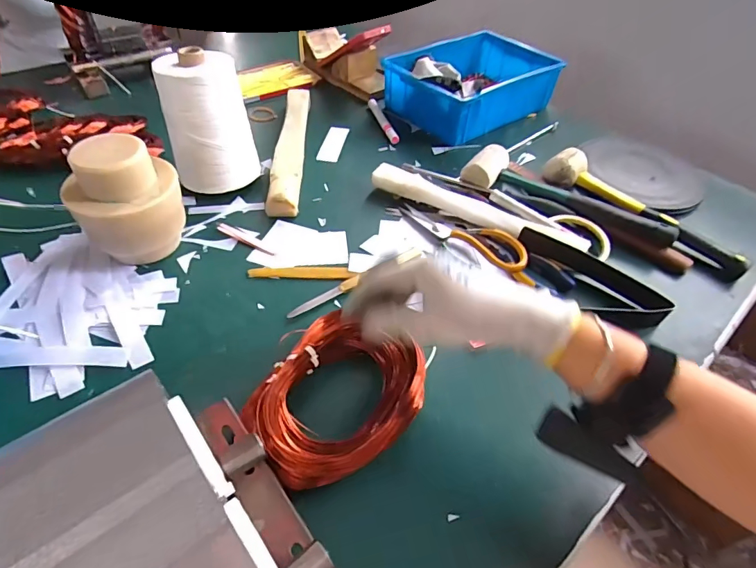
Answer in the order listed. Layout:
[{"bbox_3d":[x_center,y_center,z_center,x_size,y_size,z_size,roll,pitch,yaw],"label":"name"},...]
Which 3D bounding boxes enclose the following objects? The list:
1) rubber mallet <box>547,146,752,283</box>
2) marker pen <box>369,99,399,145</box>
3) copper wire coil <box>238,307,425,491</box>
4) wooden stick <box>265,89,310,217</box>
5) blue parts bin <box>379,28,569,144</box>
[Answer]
[{"bbox_3d":[0.357,-0.101,0.599,0.273,0.051,0.050,37,54,25],"label":"rubber mallet"},{"bbox_3d":[0.008,-0.289,0.778,0.015,0.013,0.143,-9,49,-14],"label":"marker pen"},{"bbox_3d":[-0.038,0.101,0.393,0.119,0.046,0.153,35,54,24],"label":"copper wire coil"},{"bbox_3d":[-0.135,-0.218,0.687,0.041,0.026,0.336,1,48,-5],"label":"wooden stick"},{"bbox_3d":[0.179,-0.381,0.823,0.319,0.094,0.222,-33,58,-30],"label":"blue parts bin"}]

